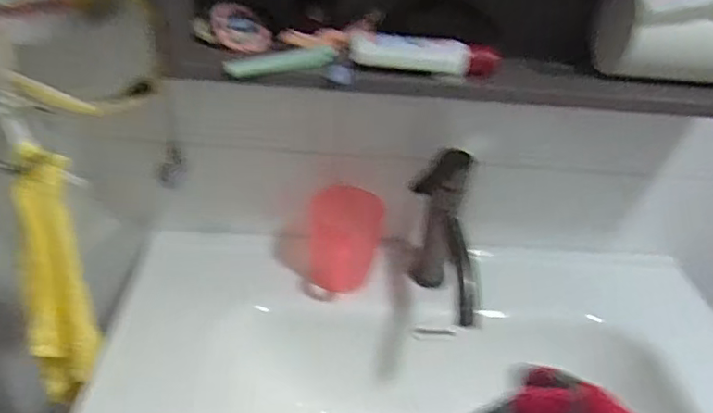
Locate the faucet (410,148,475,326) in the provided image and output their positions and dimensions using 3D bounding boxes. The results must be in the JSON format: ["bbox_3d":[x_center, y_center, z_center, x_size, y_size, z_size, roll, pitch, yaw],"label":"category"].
[{"bbox_3d":[0.089,0.056,0.631,0.069,0.184,0.163,5,33,-3],"label":"faucet"}]

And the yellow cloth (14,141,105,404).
[{"bbox_3d":[-0.284,0.077,0.547,0.062,0.276,0.045,-21,42,-35],"label":"yellow cloth"}]

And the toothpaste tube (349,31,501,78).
[{"bbox_3d":[0.067,-0.141,0.541,0.147,0.030,0.027,1,33,-8],"label":"toothpaste tube"}]

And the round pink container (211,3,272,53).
[{"bbox_3d":[-0.109,-0.167,0.544,0.059,0.009,0.048,47,54,2],"label":"round pink container"}]

